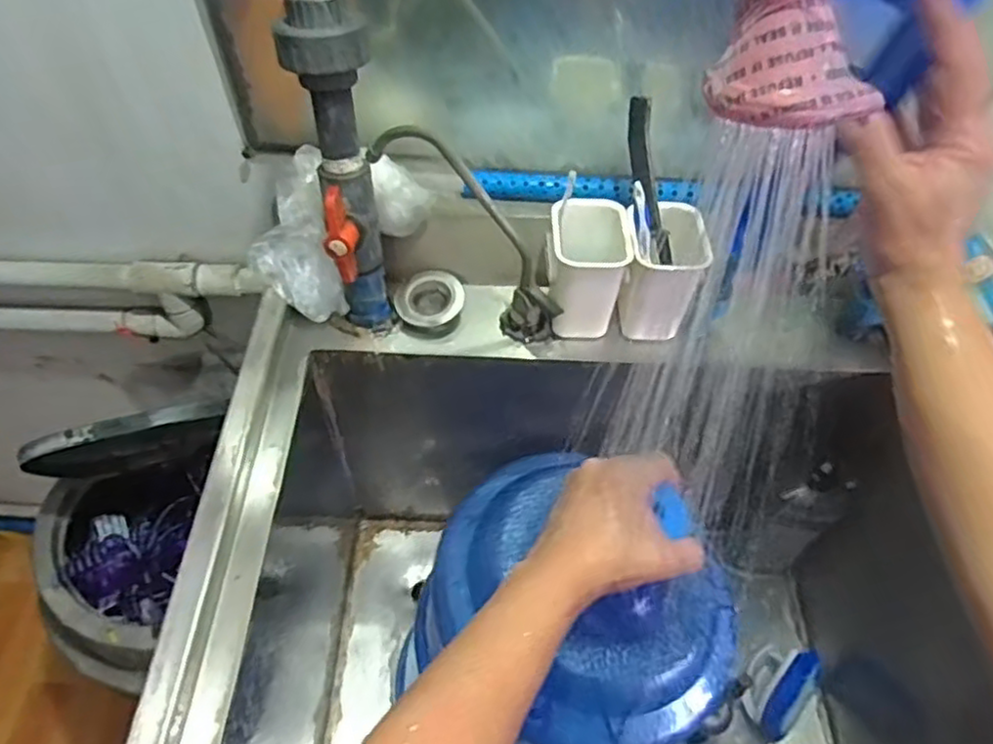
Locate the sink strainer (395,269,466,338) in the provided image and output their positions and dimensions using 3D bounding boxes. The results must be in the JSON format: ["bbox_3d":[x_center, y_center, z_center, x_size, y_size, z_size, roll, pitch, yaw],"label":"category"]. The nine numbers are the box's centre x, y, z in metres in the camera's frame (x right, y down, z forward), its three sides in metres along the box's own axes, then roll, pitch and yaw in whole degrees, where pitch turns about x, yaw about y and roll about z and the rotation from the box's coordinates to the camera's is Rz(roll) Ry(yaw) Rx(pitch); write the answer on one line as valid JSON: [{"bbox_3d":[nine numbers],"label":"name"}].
[{"bbox_3d":[-0.068,-0.073,0.705,0.069,0.028,0.067,16,54,9],"label":"sink strainer"}]

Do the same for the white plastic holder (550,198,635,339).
[{"bbox_3d":[0.085,-0.097,0.665,0.072,0.106,0.085,5,53,1],"label":"white plastic holder"}]

